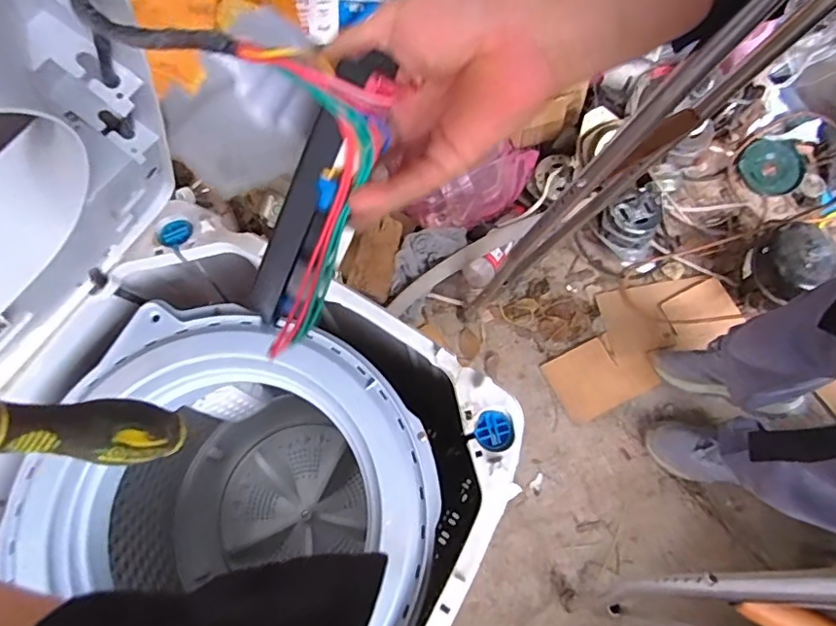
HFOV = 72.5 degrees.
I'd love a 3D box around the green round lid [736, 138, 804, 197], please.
[{"bbox_3d":[0.831,-0.344,1.343,0.140,0.020,0.128,1,99,7],"label":"green round lid"}]

